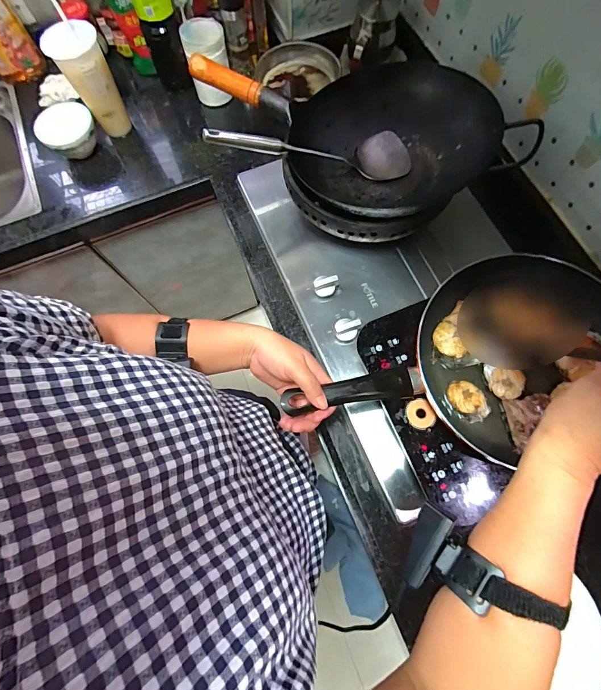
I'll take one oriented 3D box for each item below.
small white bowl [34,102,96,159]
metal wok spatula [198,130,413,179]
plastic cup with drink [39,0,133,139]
[{"bbox_3d":[-0.476,-0.438,0.731,0.106,0.074,0.106,0,75,1],"label":"small white bowl"},{"bbox_3d":[0.026,-0.329,0.580,0.360,0.042,0.090,-6,74,-27],"label":"metal wok spatula"},{"bbox_3d":[-0.405,-0.516,0.693,0.092,0.183,0.094,-29,77,-6],"label":"plastic cup with drink"}]

